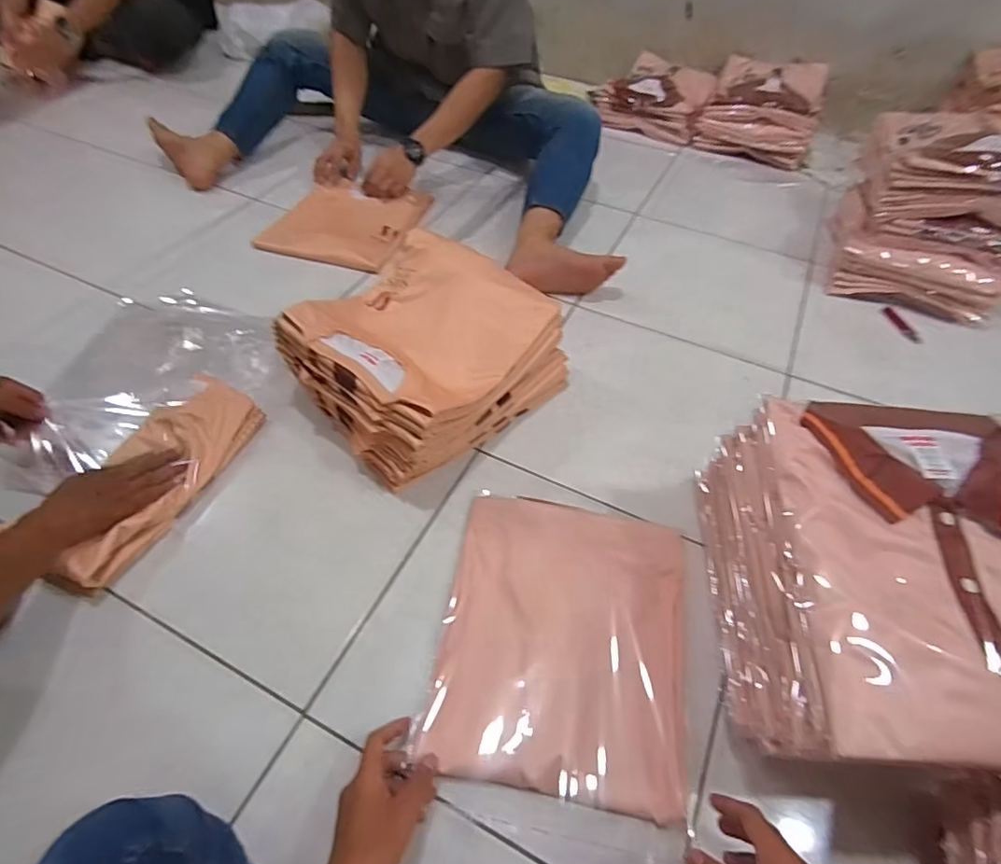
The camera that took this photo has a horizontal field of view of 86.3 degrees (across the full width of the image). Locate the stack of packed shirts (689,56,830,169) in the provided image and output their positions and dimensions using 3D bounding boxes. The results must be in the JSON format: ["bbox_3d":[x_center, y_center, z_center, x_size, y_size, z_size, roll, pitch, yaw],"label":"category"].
[{"bbox_3d":[0.741,-0.920,1.517,0.298,0.177,0.330,20,52,13],"label":"stack of packed shirts"}]

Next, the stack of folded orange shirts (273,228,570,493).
[{"bbox_3d":[-0.110,-0.118,0.807,0.294,0.171,0.339,37,57,25],"label":"stack of folded orange shirts"}]

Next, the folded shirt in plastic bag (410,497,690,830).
[{"bbox_3d":[0.075,0.227,0.617,0.278,0.038,0.322,10,52,3],"label":"folded shirt in plastic bag"}]

